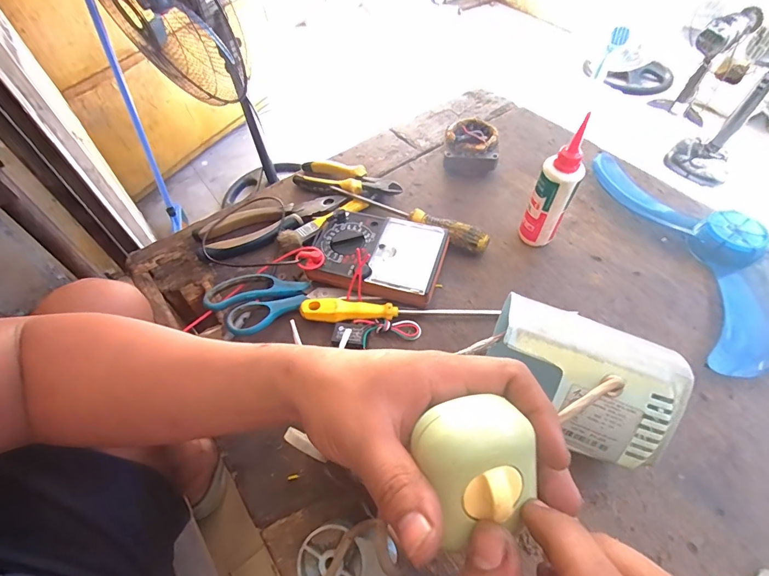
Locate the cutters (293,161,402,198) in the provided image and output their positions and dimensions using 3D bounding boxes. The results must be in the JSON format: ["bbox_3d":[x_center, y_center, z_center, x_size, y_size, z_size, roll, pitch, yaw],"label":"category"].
[{"bbox_3d":[-0.052,-0.151,0.555,0.157,0.024,0.059,19,58,14],"label":"cutters"}]

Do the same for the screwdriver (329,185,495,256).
[{"bbox_3d":[0.029,-0.094,0.506,0.218,0.033,0.028,28,60,19],"label":"screwdriver"}]

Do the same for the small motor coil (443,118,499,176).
[{"bbox_3d":[0.122,-0.202,0.563,0.072,0.058,0.066,-1,55,1],"label":"small motor coil"}]

